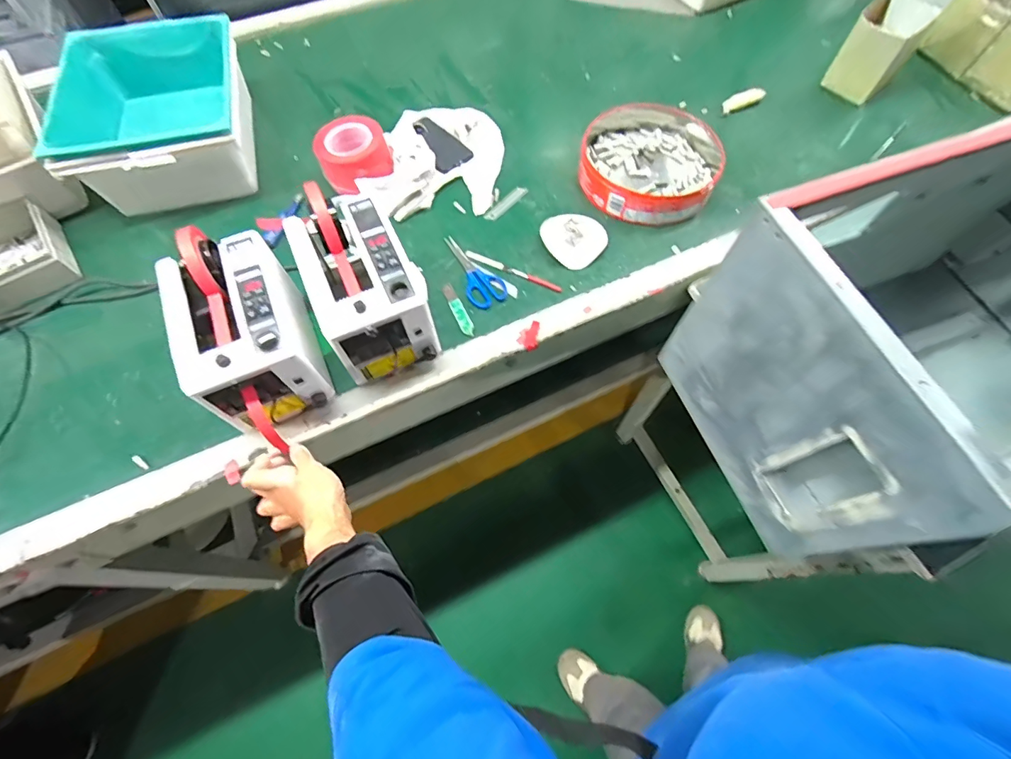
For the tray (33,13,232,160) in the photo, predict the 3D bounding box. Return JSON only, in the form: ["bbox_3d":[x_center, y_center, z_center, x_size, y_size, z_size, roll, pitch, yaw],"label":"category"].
[{"bbox_3d":[-0.612,-0.493,0.803,0.304,0.111,0.337,-15,66,-7],"label":"tray"}]

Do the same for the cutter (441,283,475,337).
[{"bbox_3d":[-0.076,-0.113,0.727,0.022,0.010,0.108,-24,67,-11],"label":"cutter"}]

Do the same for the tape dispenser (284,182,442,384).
[{"bbox_3d":[-0.205,-0.131,0.649,0.135,0.161,0.223,-24,67,-11],"label":"tape dispenser"}]

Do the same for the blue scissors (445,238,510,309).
[{"bbox_3d":[-0.059,-0.188,0.767,0.062,0.013,0.161,-29,68,-13],"label":"blue scissors"}]

